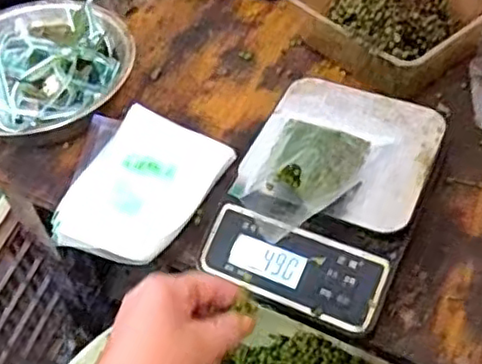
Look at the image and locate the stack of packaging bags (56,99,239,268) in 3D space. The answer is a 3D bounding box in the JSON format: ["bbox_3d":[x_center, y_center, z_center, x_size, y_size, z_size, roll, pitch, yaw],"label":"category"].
[{"bbox_3d":[-0.101,0.000,0.594,0.136,0.019,0.155,24,57,23],"label":"stack of packaging bags"}]

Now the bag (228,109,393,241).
[{"bbox_3d":[0.046,-0.012,0.519,0.094,0.054,0.133,19,55,20],"label":"bag"}]

